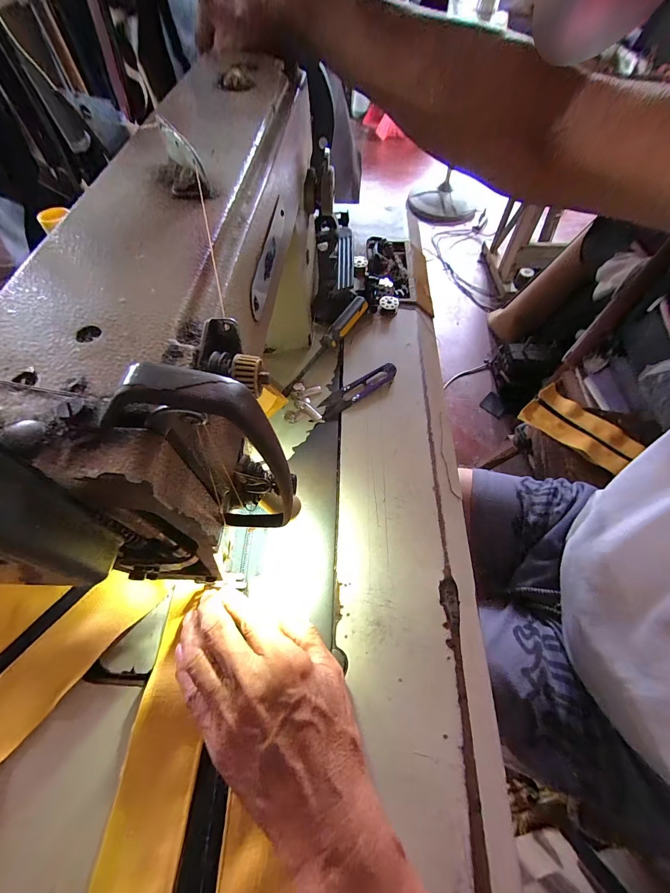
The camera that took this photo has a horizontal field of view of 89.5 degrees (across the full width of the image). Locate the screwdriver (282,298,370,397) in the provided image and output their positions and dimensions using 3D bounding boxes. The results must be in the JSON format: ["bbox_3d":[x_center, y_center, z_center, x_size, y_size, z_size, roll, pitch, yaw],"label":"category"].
[{"bbox_3d":[-0.009,-0.122,0.397,0.017,0.020,0.163,30,63,16],"label":"screwdriver"}]

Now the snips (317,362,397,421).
[{"bbox_3d":[0.026,-0.064,0.377,0.104,0.006,0.026,-35,66,-19],"label":"snips"}]

